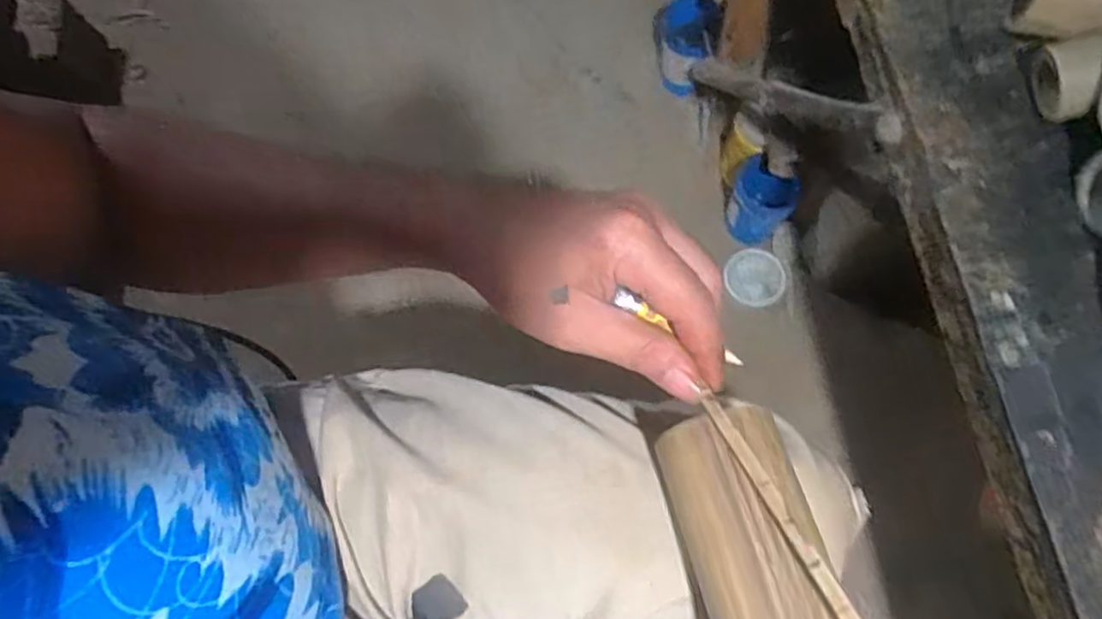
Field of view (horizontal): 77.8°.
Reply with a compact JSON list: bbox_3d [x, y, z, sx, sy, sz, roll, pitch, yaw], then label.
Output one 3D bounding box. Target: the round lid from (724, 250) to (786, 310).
[{"bbox_3d":[0.300,-0.046,1.004,0.083,0.010,0.083,3,97,27],"label":"round lid"}]

